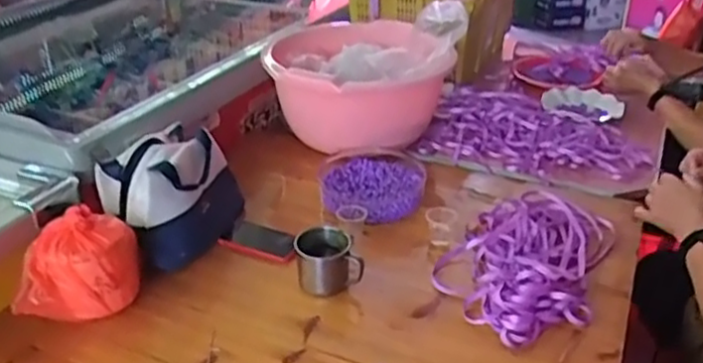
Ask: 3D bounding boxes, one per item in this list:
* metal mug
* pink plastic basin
[{"bbox_3d":[-0.036,0.126,1.077,0.098,0.078,0.081,-5,29,-6],"label":"metal mug"},{"bbox_3d":[0.026,-0.231,1.565,0.373,0.189,0.448,12,31,20],"label":"pink plastic basin"}]

